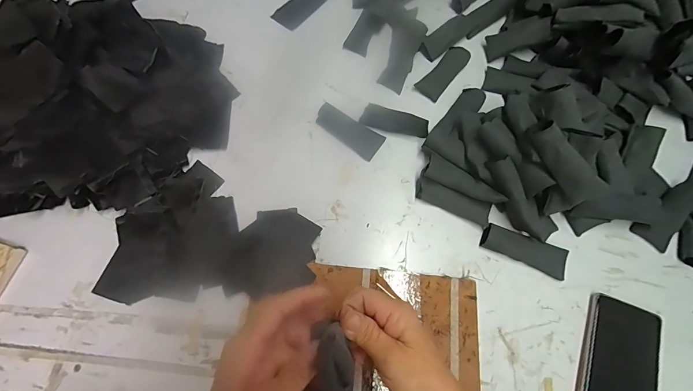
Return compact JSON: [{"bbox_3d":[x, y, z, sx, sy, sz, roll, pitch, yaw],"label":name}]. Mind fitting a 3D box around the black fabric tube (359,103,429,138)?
[{"bbox_3d":[0.073,-0.112,0.501,0.099,0.018,0.033,16,68,8],"label":"black fabric tube"}]

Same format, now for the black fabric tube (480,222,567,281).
[{"bbox_3d":[0.226,0.067,0.424,0.104,0.013,0.036,22,69,10],"label":"black fabric tube"}]

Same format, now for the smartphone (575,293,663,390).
[{"bbox_3d":[0.304,0.197,0.374,0.075,0.010,0.160,21,69,10],"label":"smartphone"}]

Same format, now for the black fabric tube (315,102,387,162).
[{"bbox_3d":[0.003,-0.097,0.496,0.104,0.020,0.041,33,72,14],"label":"black fabric tube"}]

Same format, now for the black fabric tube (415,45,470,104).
[{"bbox_3d":[0.159,-0.198,0.538,0.039,0.013,0.106,39,73,16],"label":"black fabric tube"}]

